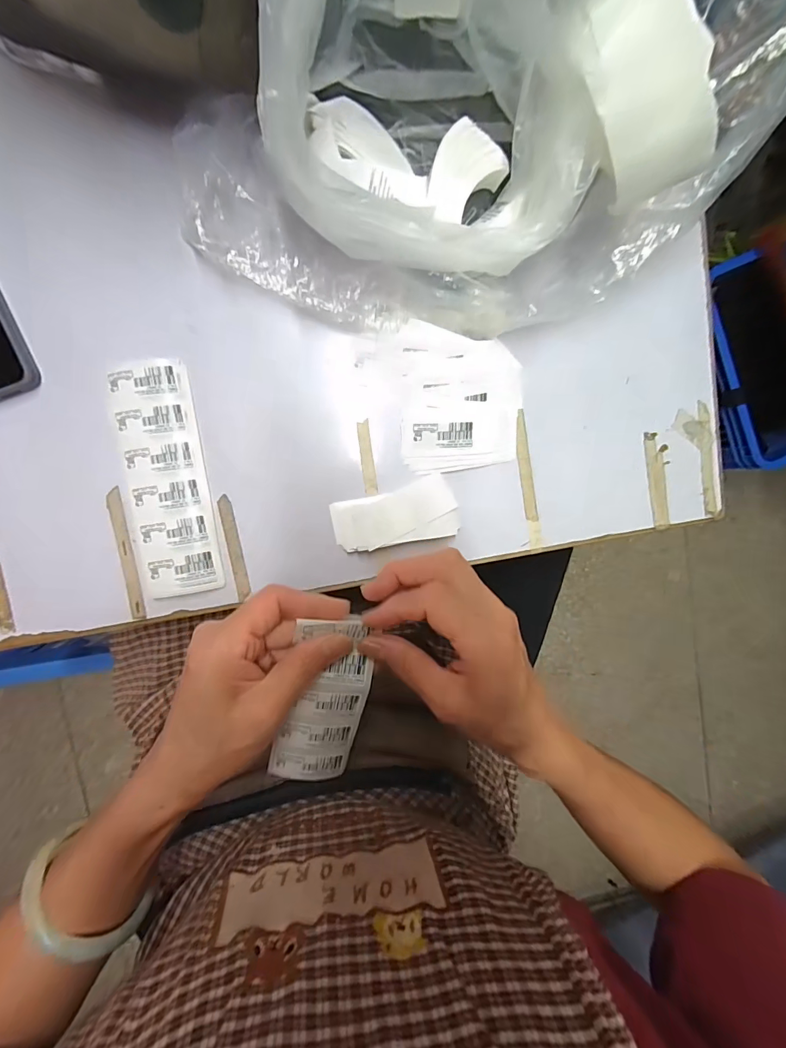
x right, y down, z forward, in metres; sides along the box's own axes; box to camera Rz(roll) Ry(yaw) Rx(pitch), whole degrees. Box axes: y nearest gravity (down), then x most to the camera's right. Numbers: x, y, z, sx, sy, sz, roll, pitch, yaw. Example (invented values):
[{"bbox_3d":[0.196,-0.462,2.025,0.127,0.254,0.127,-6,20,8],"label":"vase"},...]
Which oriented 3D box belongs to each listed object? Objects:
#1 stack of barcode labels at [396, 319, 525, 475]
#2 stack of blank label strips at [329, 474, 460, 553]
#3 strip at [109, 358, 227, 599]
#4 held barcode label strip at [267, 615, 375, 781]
[{"bbox_3d":[0.051,-0.089,0.297,0.090,0.018,0.099,-5,95,-5],"label":"stack of barcode labels"},{"bbox_3d":[0.002,-0.007,0.302,0.090,0.014,0.043,-9,96,-5],"label":"stack of blank label strips"},{"bbox_3d":[-0.154,-0.030,0.286,0.051,0.008,0.158,-9,95,-14],"label":"strip"},{"bbox_3d":[-0.041,0.109,0.252,0.049,0.008,0.119,10,108,-15],"label":"held barcode label strip"}]

